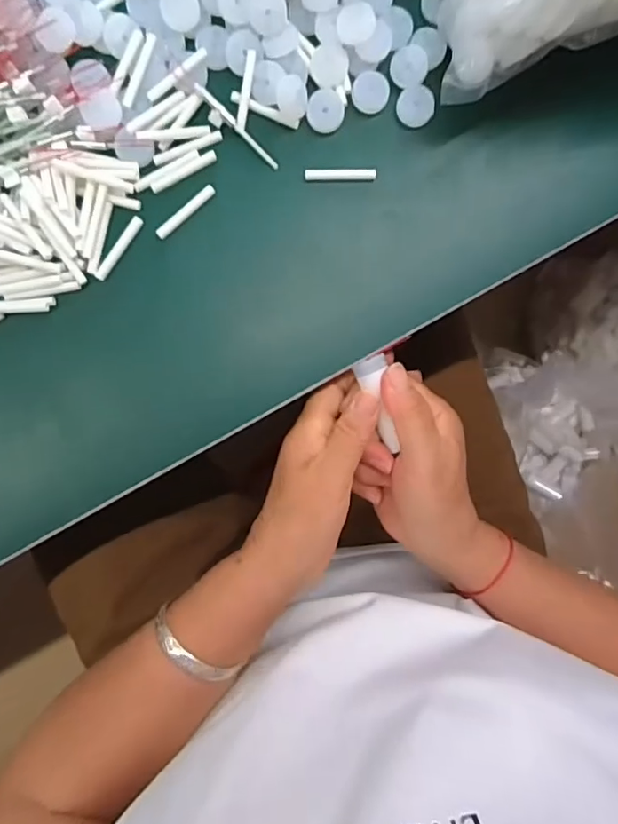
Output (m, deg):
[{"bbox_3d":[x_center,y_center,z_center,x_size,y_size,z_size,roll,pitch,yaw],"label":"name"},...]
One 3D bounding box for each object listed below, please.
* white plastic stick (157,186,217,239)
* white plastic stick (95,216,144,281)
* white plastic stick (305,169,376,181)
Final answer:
[{"bbox_3d":[-0.069,-0.113,0.290,0.041,0.004,0.005,-42,94,-3],"label":"white plastic stick"},{"bbox_3d":[-0.106,-0.092,0.287,0.006,0.004,0.041,35,88,-4],"label":"white plastic stick"},{"bbox_3d":[0.018,-0.137,0.296,0.040,0.004,0.007,-2,91,-5],"label":"white plastic stick"}]

